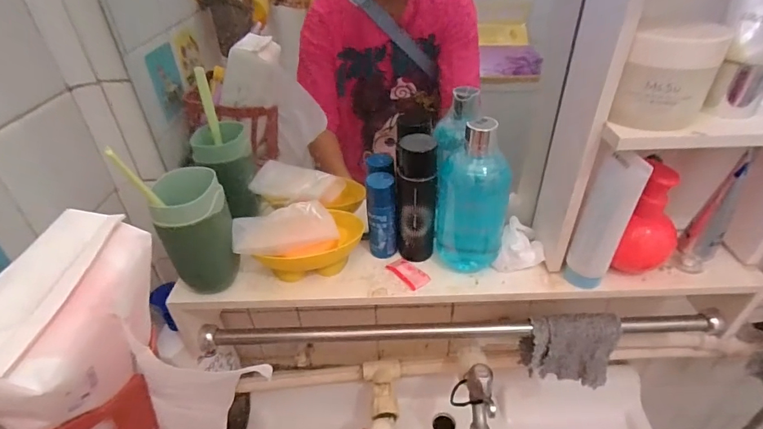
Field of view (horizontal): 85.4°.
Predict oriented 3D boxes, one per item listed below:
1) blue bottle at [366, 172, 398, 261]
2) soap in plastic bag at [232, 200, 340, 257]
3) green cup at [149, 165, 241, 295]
[{"bbox_3d":[0.001,0.003,0.443,0.030,0.093,0.024,-3,36,-2],"label":"blue bottle"},{"bbox_3d":[-0.100,0.015,0.434,0.104,0.034,0.052,-9,37,-10],"label":"soap in plastic bag"},{"bbox_3d":[-0.177,0.019,0.404,0.060,0.122,0.058,-1,36,1],"label":"green cup"}]

